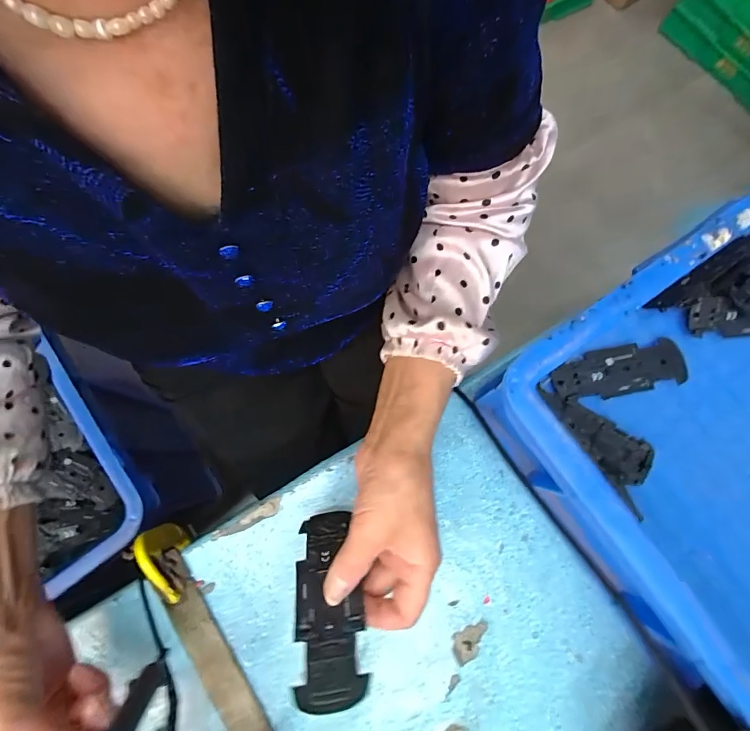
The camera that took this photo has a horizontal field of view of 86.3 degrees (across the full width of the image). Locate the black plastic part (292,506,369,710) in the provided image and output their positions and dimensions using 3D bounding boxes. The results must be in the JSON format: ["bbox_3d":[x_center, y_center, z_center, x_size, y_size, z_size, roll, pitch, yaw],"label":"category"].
[{"bbox_3d":[-0.033,0.157,0.273,0.044,0.006,0.121,-12,39,-3],"label":"black plastic part"}]

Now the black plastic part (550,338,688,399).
[{"bbox_3d":[0.230,0.005,0.379,0.126,0.012,0.046,-12,78,-5],"label":"black plastic part"}]

